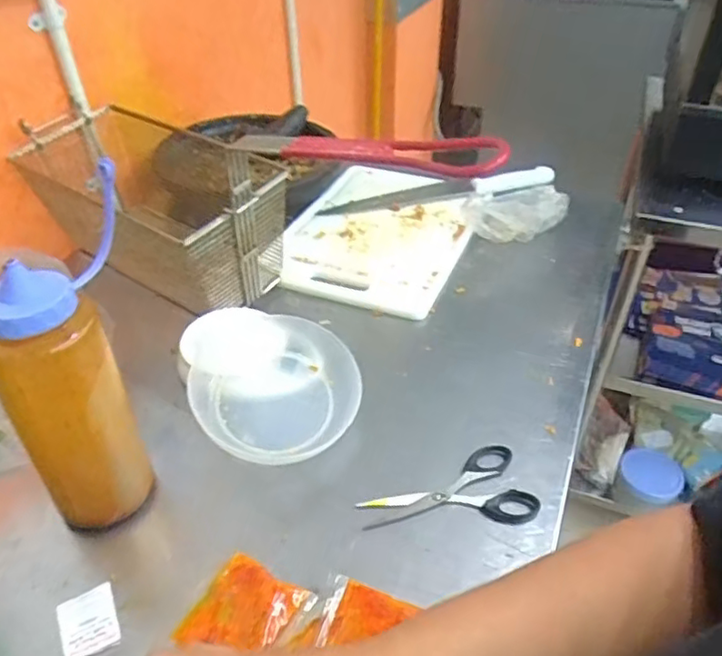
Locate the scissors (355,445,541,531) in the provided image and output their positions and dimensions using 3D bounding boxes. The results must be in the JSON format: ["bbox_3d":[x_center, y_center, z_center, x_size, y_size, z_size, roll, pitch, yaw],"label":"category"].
[{"bbox_3d":[0.075,0.147,0.549,0.149,0.008,0.079,-7,40,-11],"label":"scissors"}]

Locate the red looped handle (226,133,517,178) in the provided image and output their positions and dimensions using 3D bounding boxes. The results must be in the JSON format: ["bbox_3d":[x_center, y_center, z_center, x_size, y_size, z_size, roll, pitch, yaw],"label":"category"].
[{"bbox_3d":[-0.007,-0.145,0.499,0.276,0.017,0.043,17,39,37],"label":"red looped handle"}]

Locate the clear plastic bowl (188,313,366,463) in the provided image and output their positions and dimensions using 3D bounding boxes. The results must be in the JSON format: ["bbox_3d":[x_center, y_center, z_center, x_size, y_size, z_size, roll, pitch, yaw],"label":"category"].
[{"bbox_3d":[-0.082,0.062,0.609,0.153,0.049,0.141,2,39,-1],"label":"clear plastic bowl"}]

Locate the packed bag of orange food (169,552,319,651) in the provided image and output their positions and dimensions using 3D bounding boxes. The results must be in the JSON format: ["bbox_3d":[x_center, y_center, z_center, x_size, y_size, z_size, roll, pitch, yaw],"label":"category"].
[{"bbox_3d":[-0.086,0.215,0.464,0.079,0.011,0.072,20,42,20],"label":"packed bag of orange food"}]

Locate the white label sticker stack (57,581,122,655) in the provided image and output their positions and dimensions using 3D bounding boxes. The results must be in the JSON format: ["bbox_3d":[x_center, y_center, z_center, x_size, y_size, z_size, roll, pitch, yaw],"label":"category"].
[{"bbox_3d":[-0.202,0.219,0.459,0.039,0.005,0.052,-18,43,-23],"label":"white label sticker stack"}]

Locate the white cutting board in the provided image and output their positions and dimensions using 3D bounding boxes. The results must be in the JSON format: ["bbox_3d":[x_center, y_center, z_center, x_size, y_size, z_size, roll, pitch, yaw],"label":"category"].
[{"bbox_3d":[0.030,-0.149,0.887,0.241,0.018,0.336,15,41,15],"label":"white cutting board"}]

